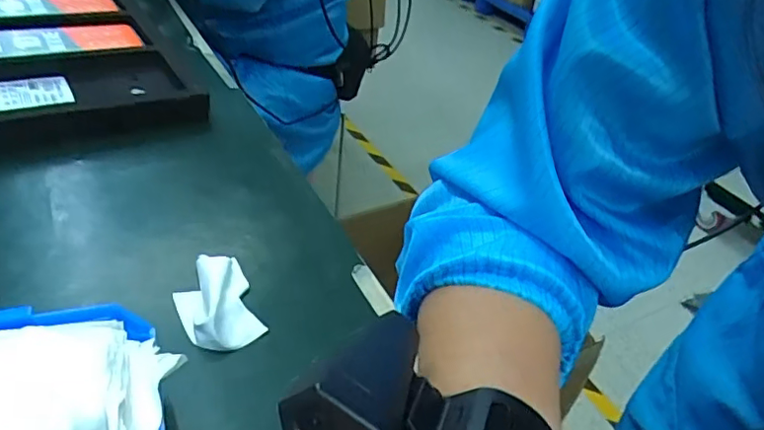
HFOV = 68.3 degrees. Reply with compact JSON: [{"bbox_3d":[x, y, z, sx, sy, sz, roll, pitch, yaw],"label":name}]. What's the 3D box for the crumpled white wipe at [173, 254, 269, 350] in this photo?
[{"bbox_3d":[-0.123,0.063,0.418,0.053,0.026,0.086,-13,44,-25],"label":"crumpled white wipe"}]

